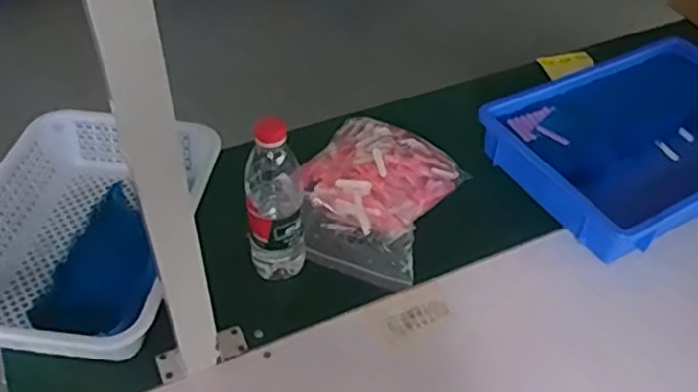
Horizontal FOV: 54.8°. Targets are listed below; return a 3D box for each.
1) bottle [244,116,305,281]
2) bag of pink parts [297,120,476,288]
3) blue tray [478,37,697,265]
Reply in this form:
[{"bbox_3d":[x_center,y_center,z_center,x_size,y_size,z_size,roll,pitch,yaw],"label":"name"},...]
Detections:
[{"bbox_3d":[-0.088,0.007,0.789,0.063,0.228,0.069,-5,46,-8],"label":"bottle"},{"bbox_3d":[0.030,-0.015,0.930,0.208,0.055,0.259,19,48,15],"label":"bag of pink parts"},{"bbox_3d":[0.453,-0.087,1.021,0.456,0.076,0.300,-24,51,-24],"label":"blue tray"}]

